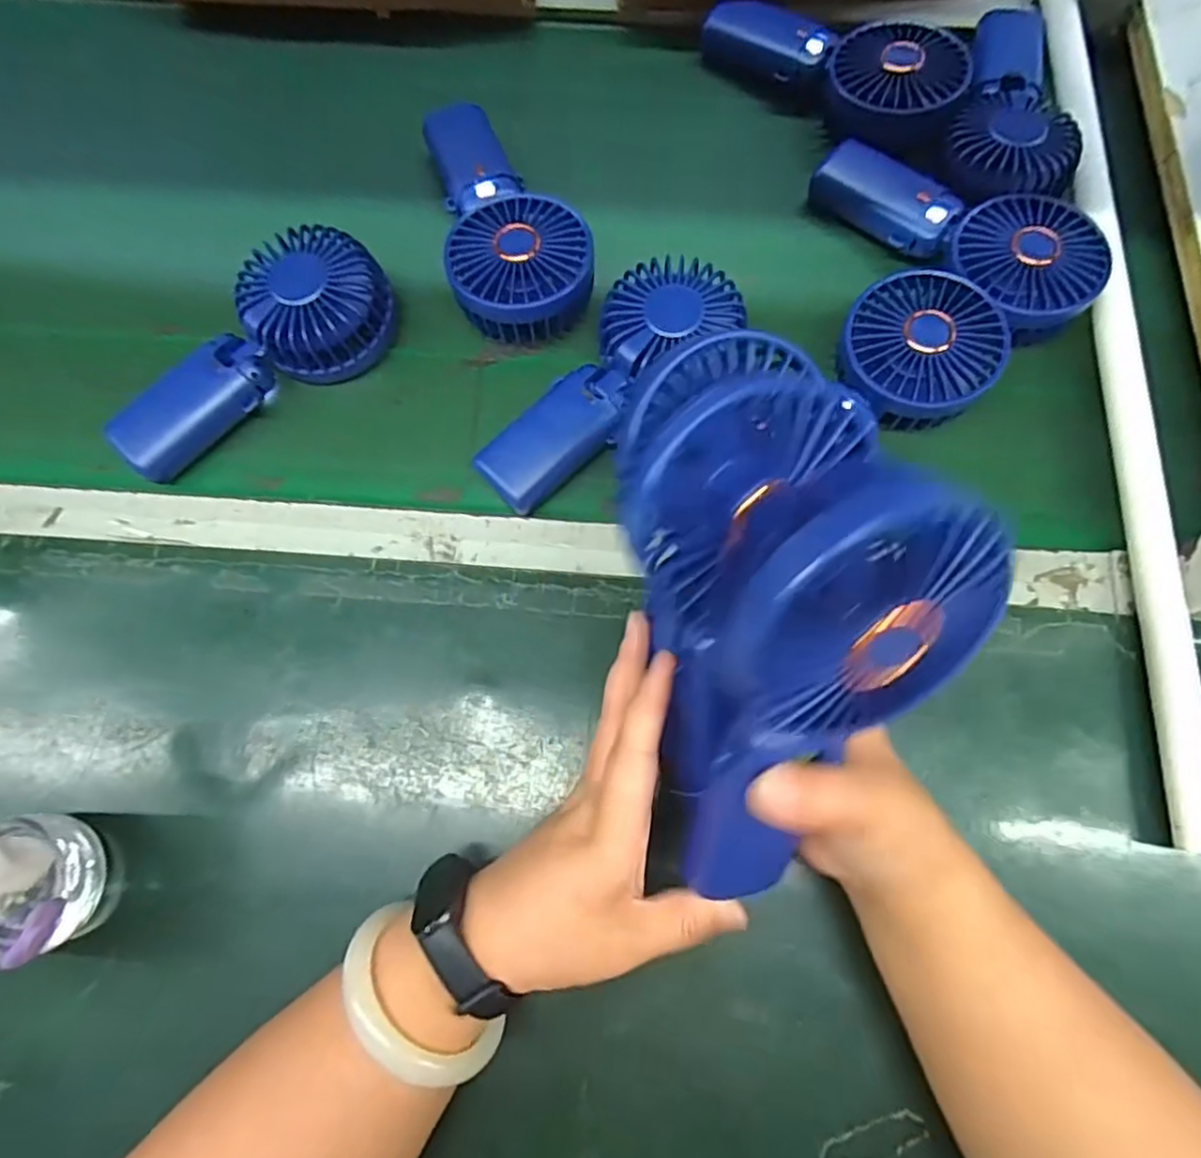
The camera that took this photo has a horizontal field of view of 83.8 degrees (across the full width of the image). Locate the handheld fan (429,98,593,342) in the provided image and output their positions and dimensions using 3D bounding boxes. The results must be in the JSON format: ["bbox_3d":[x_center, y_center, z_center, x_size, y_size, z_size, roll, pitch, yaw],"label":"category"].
[{"bbox_3d":[-0.059,-0.234,0.425,0.083,0.043,0.181,-13,72,-4],"label":"handheld fan"}]

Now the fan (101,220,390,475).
[{"bbox_3d":[-0.211,-0.138,0.406,0.180,0.046,0.083,-35,75,-10],"label":"fan"}]

